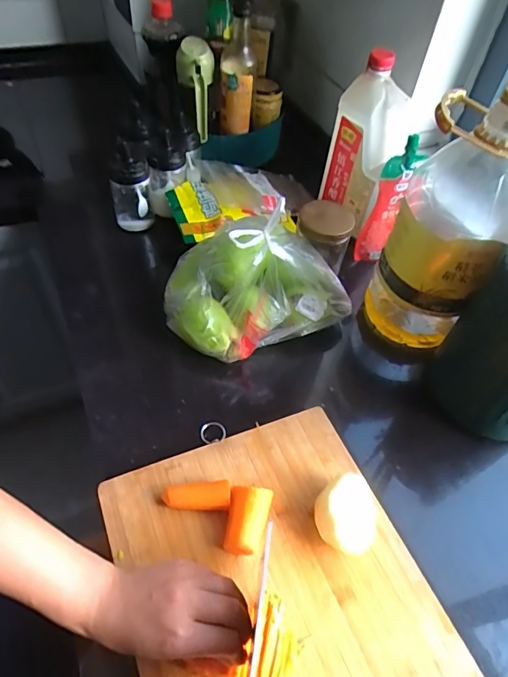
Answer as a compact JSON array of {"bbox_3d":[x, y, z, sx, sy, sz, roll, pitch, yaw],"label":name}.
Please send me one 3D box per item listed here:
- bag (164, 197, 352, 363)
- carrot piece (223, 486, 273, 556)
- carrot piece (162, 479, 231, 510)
[{"bbox_3d":[0.010,-0.086,0.581,0.249,0.135,0.169,-4,52,-8],"label":"bag"},{"bbox_3d":[-0.006,0.179,0.438,0.039,0.036,0.058,9,51,2],"label":"carrot piece"},{"bbox_3d":[-0.058,0.163,0.461,0.067,0.024,0.025,2,51,-4],"label":"carrot piece"}]

